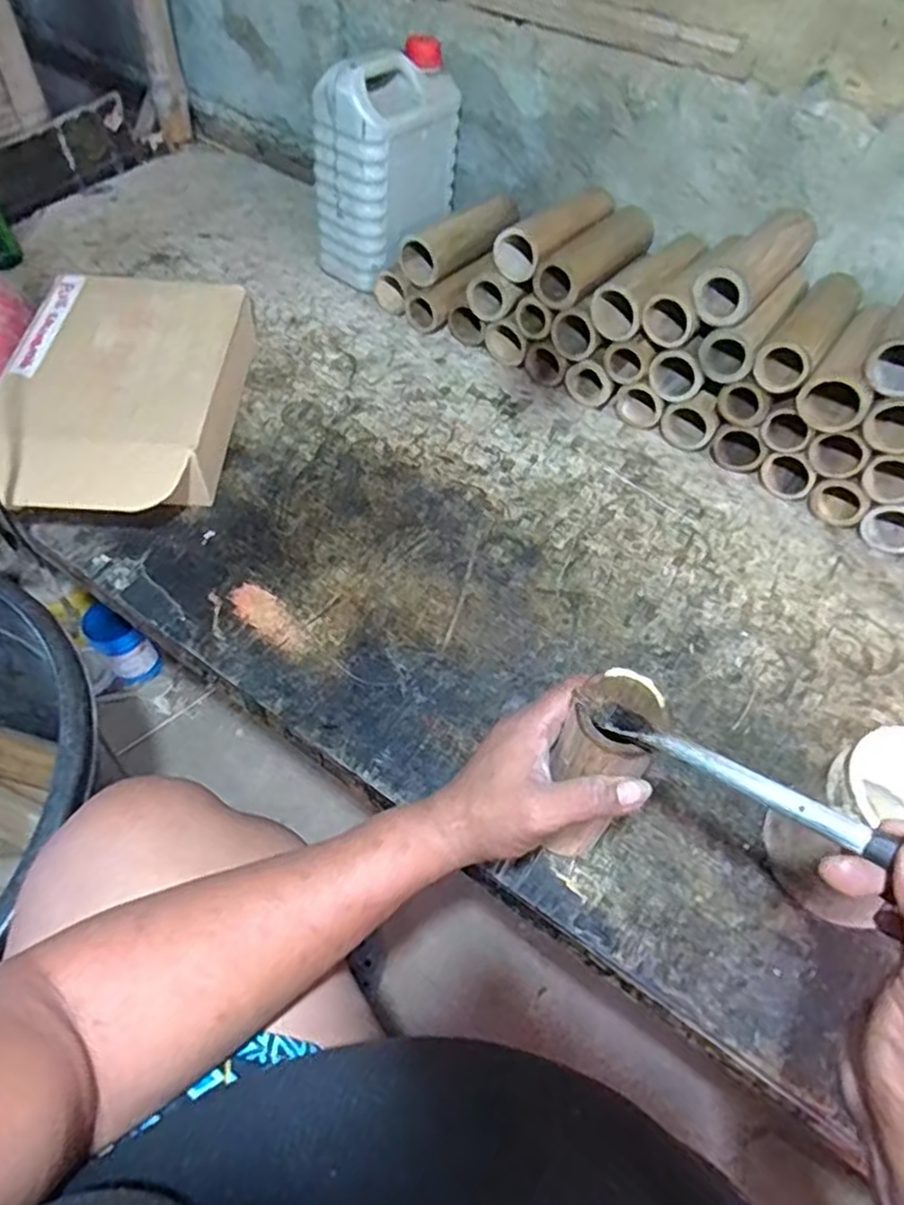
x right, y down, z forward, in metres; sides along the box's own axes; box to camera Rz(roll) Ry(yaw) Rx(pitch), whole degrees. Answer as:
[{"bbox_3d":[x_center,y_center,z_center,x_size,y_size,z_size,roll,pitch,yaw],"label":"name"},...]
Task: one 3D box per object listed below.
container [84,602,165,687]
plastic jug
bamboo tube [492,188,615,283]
[{"bbox_3d":[-0.534,0.071,1.150,0.098,0.131,0.072,37,59,21],"label":"container"},{"bbox_3d":[-0.079,-0.530,0.873,0.116,0.234,0.164,24,56,14],"label":"plastic jug"},{"bbox_3d":[0.125,-0.424,0.811,0.066,0.057,0.192,31,57,18],"label":"bamboo tube"}]

